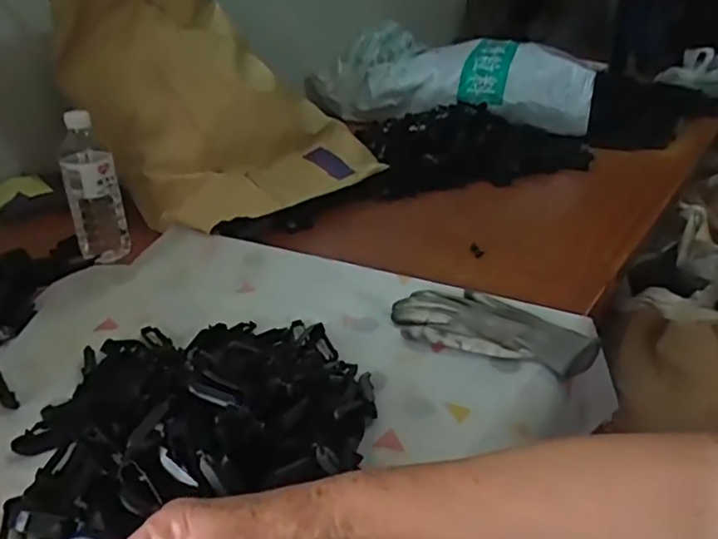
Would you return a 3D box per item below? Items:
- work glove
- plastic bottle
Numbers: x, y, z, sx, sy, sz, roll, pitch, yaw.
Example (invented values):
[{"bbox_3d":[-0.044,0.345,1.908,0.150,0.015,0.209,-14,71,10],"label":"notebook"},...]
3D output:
[{"bbox_3d":[0.149,0.066,0.681,0.221,0.024,0.106,10,28,22],"label":"work glove"},{"bbox_3d":[-0.382,-0.120,0.866,0.072,0.193,0.055,-12,28,-21],"label":"plastic bottle"}]

